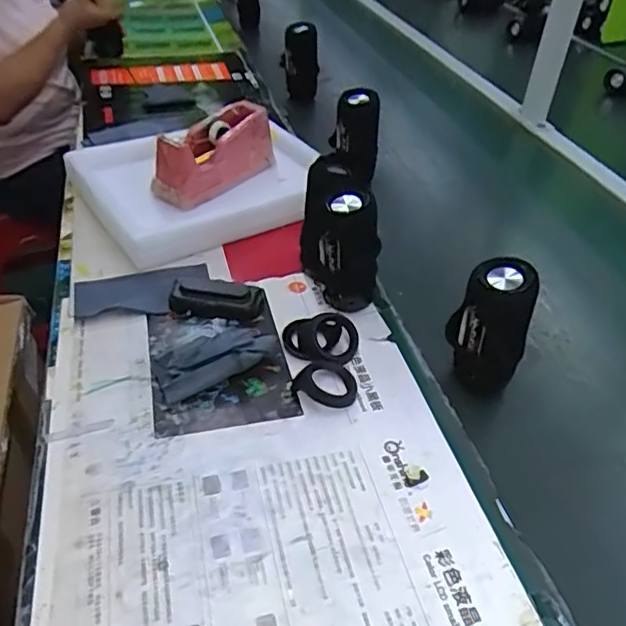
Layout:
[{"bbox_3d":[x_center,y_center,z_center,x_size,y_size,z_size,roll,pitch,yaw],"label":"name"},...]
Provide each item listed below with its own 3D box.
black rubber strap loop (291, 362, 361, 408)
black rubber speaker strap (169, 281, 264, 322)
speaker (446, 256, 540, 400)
[{"bbox_3d":[0.017,0.071,0.612,0.063,0.015,0.055,20,42,20],"label":"black rubber strap loop"},{"bbox_3d":[-0.113,-0.014,0.703,0.104,0.024,0.041,6,39,3],"label":"black rubber speaker strap"},{"bbox_3d":[0.181,0.013,0.607,0.055,0.133,0.061,-10,41,-16],"label":"speaker"}]

